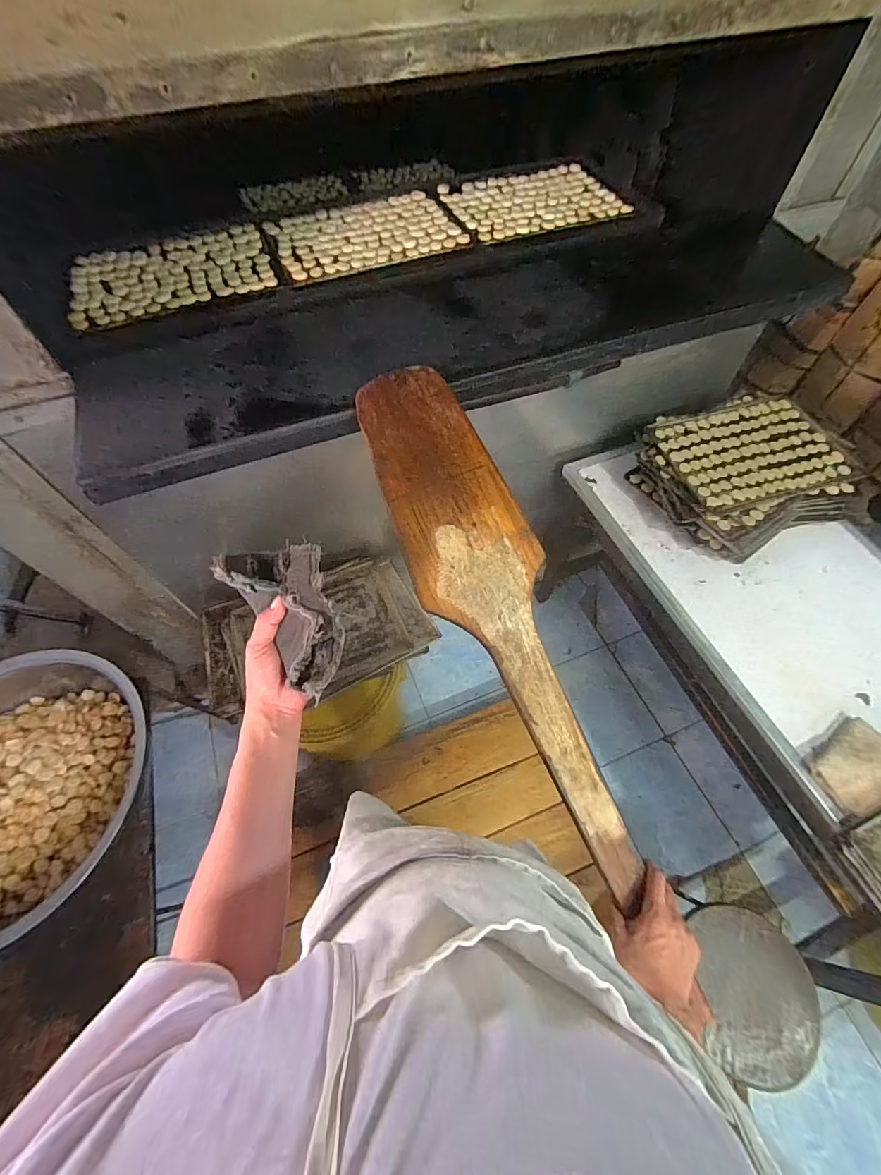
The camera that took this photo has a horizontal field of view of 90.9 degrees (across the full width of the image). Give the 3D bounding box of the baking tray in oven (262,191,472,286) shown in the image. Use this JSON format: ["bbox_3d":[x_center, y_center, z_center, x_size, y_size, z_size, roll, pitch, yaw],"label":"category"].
[{"bbox_3d":[-0.182,-0.862,1.058,0.430,0.019,0.319,-20,62,-11],"label":"baking tray in oven"}]

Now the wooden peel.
[{"bbox_3d":[0.084,0.031,0.620,0.181,0.018,0.779,-23,83,-13],"label":"wooden peel"}]

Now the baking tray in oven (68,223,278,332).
[{"bbox_3d":[-0.609,-0.718,0.989,0.426,0.019,0.315,-21,62,-12],"label":"baking tray in oven"}]

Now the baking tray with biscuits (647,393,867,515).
[{"bbox_3d":[0.827,-0.367,1.147,0.471,0.021,0.320,-12,61,-7],"label":"baking tray with biscuits"}]

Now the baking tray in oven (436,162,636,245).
[{"bbox_3d":[0.245,-1.025,1.148,0.444,0.022,0.315,-19,62,-11],"label":"baking tray in oven"}]

